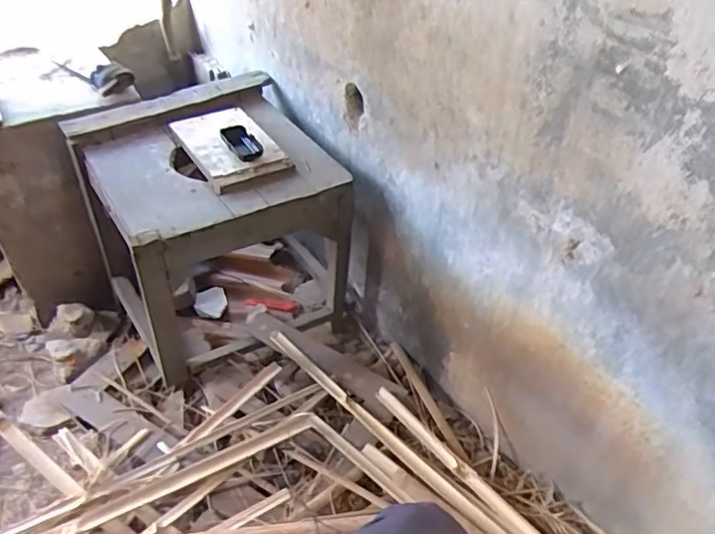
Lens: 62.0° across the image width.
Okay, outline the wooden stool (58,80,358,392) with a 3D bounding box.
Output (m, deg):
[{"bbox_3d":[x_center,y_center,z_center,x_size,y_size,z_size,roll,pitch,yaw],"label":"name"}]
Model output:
[{"bbox_3d":[-0.299,-0.083,1.278,0.450,0.432,0.452,-20,46,-21],"label":"wooden stool"}]

